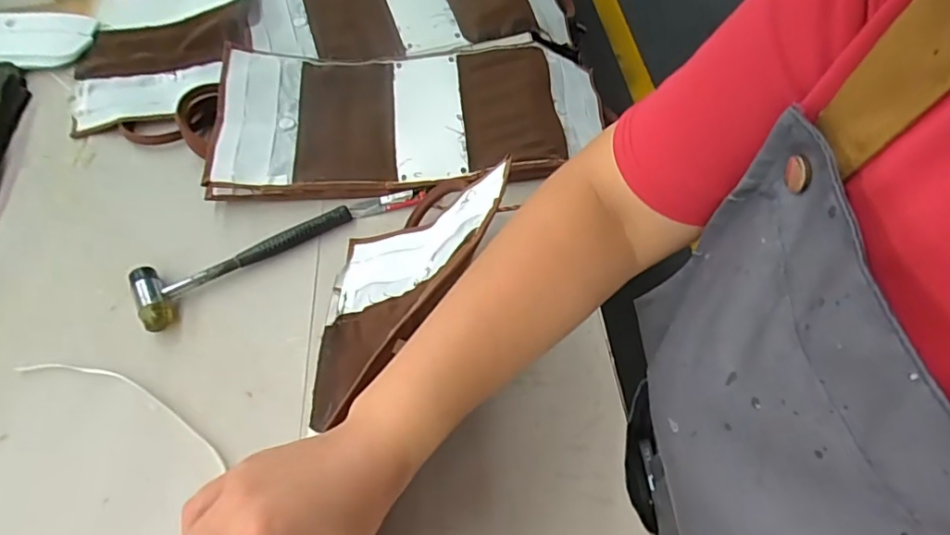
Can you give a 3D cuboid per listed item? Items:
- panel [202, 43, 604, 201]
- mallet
[{"bbox_3d":[-0.079,-0.197,0.699,0.483,0.041,0.232,-4,60,-3],"label":"panel"},{"bbox_3d":[-0.245,-0.014,0.587,0.232,0.024,0.067,-28,63,-15],"label":"mallet"}]

